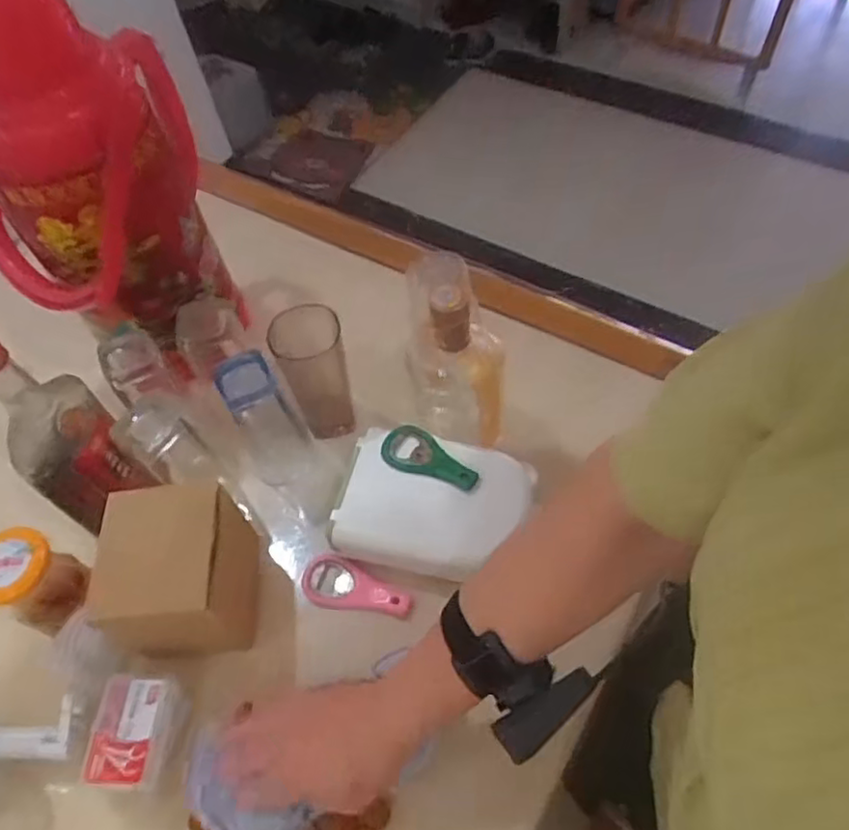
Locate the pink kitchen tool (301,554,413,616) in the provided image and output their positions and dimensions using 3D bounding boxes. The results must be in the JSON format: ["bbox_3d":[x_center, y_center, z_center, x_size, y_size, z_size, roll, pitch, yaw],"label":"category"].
[{"bbox_3d":[-0.061,0.153,0.577,0.100,0.009,0.042,12,58,13],"label":"pink kitchen tool"}]

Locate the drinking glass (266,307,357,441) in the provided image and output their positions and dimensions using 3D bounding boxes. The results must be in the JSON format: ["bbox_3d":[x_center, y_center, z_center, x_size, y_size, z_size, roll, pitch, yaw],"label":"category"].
[{"bbox_3d":[-0.101,-0.034,0.630,0.061,0.144,0.059,-2,56,4],"label":"drinking glass"}]

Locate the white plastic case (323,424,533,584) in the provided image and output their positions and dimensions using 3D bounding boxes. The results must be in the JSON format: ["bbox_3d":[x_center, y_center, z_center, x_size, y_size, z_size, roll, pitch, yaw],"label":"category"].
[{"bbox_3d":[0.009,0.083,0.590,0.163,0.055,0.115,8,57,11],"label":"white plastic case"}]

